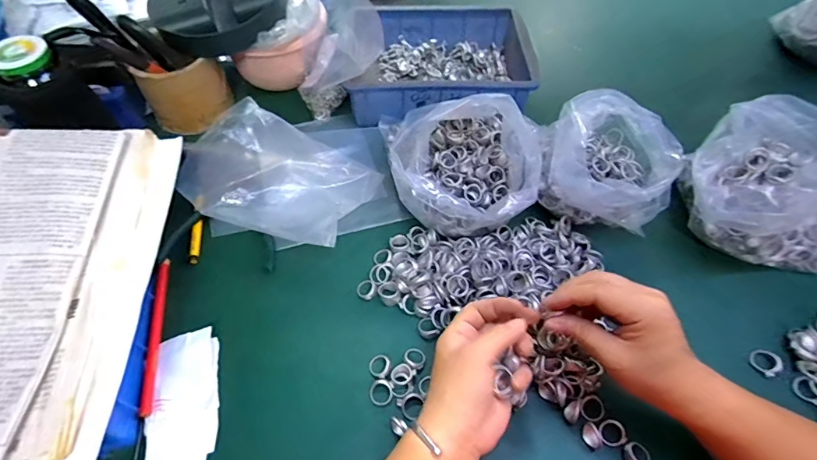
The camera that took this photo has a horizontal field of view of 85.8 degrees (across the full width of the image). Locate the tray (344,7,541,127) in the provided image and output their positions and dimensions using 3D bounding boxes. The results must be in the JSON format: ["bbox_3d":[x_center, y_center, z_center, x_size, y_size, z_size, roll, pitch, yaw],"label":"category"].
[{"bbox_3d":[0.044,-0.226,0.602,0.232,0.068,0.178,0,56,0],"label":"tray"}]

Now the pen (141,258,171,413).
[{"bbox_3d":[-0.237,0.094,0.413,0.012,0.007,0.153,-11,56,-7],"label":"pen"}]

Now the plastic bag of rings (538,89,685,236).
[{"bbox_3d":[0.213,-0.074,0.472,0.137,0.086,0.132,25,59,16],"label":"plastic bag of rings"}]

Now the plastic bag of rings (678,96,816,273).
[{"bbox_3d":[0.356,-0.044,0.436,0.165,0.115,0.121,1,56,1],"label":"plastic bag of rings"}]

